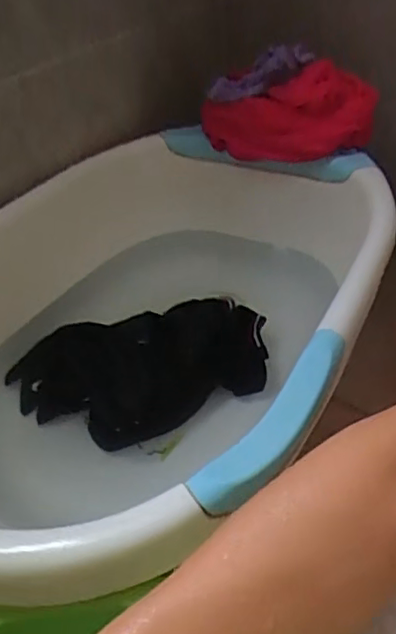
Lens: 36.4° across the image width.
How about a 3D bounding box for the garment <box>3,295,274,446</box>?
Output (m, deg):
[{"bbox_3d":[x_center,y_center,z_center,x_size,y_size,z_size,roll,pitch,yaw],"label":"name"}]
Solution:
[{"bbox_3d":[-0.058,0.060,0.734,0.324,0.052,0.190,-16,40,-11],"label":"garment"}]

